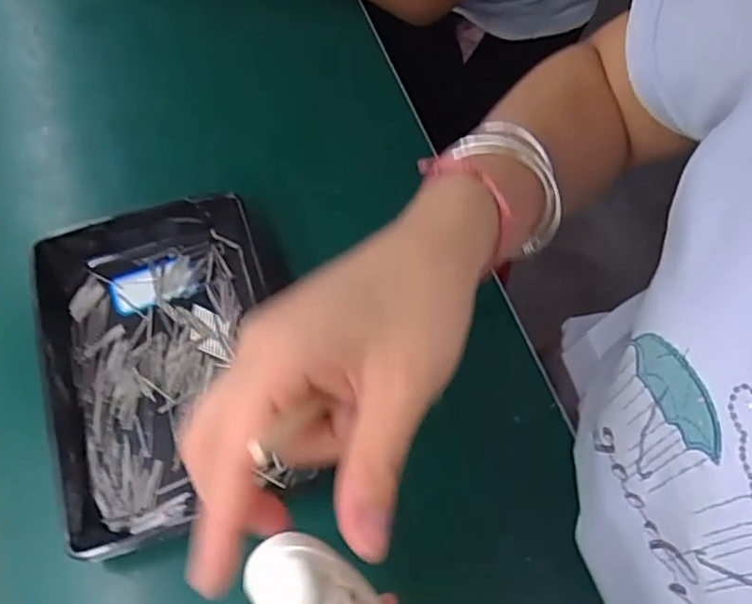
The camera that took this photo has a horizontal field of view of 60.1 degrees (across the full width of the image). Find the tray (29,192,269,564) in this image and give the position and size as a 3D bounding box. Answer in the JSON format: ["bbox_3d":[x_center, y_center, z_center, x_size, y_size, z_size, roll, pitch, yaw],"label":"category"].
[{"bbox_3d":[-0.117,0.025,0.352,0.118,0.022,0.186,-13,64,-11],"label":"tray"}]

